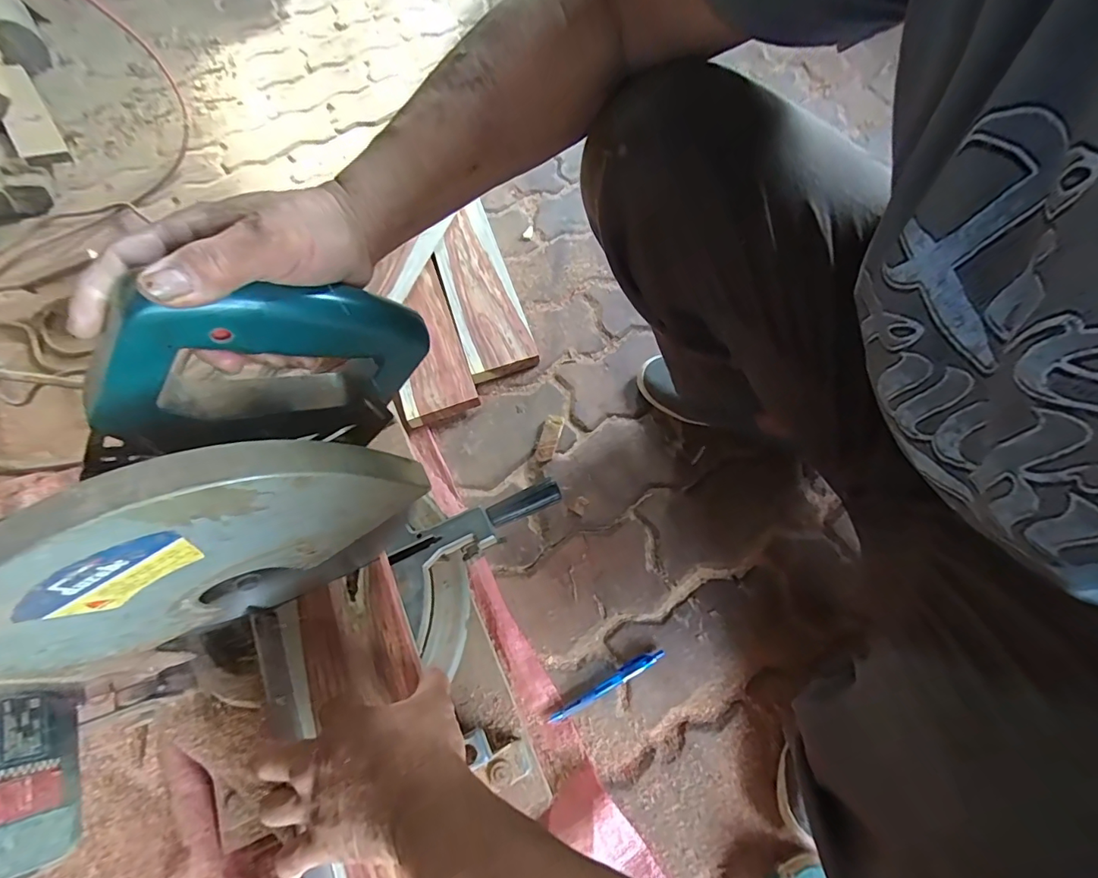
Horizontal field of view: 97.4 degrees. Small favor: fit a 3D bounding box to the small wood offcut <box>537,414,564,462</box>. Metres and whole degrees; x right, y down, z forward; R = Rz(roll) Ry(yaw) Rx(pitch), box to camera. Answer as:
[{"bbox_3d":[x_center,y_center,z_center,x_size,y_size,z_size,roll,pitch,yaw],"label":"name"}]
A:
[{"bbox_3d":[0.001,-0.001,0.645,0.023,0.009,0.066,15,67,8],"label":"small wood offcut"}]

